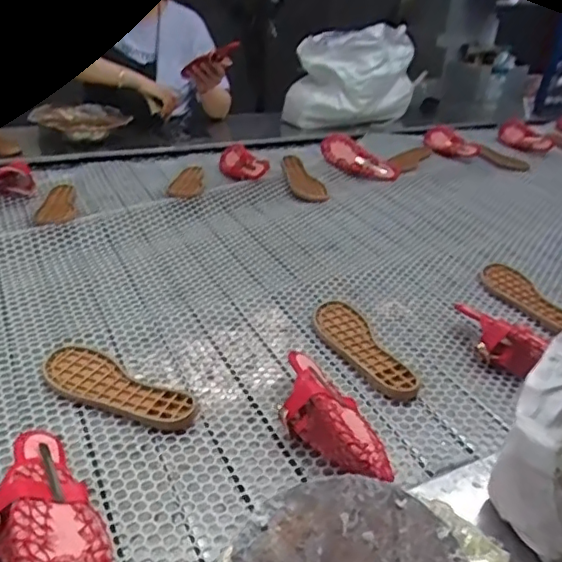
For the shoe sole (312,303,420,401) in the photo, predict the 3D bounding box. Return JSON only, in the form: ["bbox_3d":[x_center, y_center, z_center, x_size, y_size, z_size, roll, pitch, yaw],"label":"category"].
[{"bbox_3d":[0.119,0.094,0.838,0.083,0.017,0.222,-12,36,-26],"label":"shoe sole"}]

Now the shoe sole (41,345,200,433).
[{"bbox_3d":[-0.206,0.128,0.721,0.222,0.018,0.080,19,34,21],"label":"shoe sole"}]

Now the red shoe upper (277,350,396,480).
[{"bbox_3d":[0.051,0.156,0.673,0.087,0.062,0.195,-14,37,-29],"label":"red shoe upper"}]

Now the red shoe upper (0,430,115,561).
[{"bbox_3d":[-0.219,0.215,0.523,0.093,0.064,0.211,-18,39,-33],"label":"red shoe upper"}]

